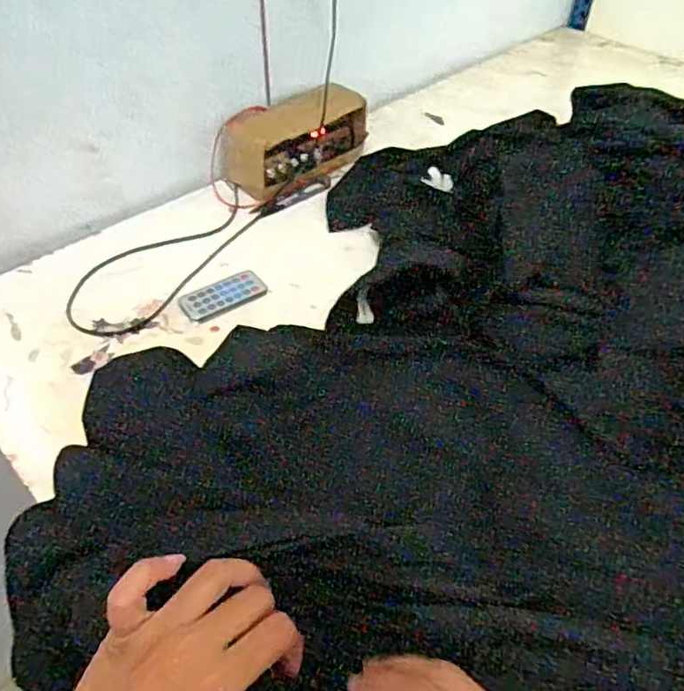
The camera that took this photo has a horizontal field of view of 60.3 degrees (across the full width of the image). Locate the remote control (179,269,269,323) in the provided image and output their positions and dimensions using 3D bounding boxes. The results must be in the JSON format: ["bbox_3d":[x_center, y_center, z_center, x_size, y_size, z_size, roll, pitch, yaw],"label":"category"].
[{"bbox_3d":[-0.122,-0.050,0.609,0.086,0.015,0.040,-29,55,-26],"label":"remote control"}]

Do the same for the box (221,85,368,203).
[{"bbox_3d":[-0.052,-0.256,0.740,0.194,0.082,0.073,-26,53,-24],"label":"box"}]

